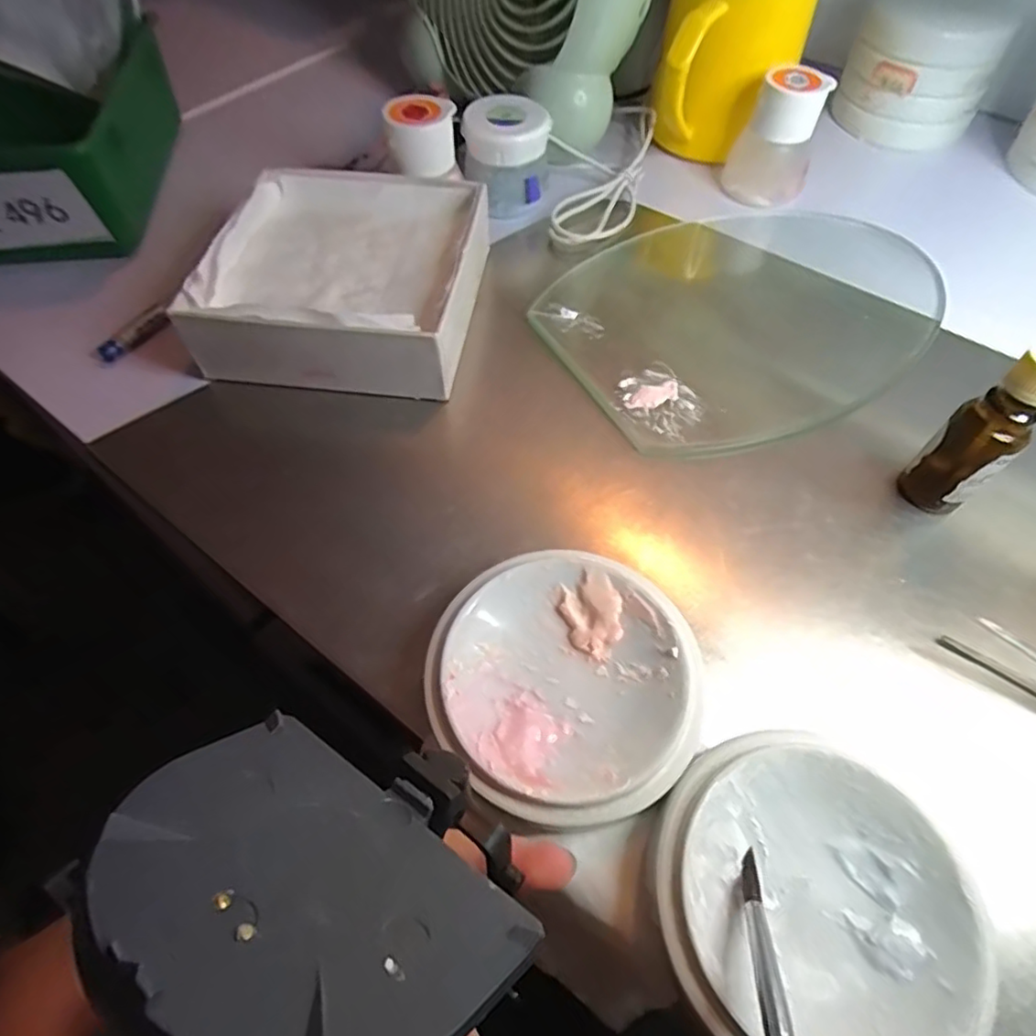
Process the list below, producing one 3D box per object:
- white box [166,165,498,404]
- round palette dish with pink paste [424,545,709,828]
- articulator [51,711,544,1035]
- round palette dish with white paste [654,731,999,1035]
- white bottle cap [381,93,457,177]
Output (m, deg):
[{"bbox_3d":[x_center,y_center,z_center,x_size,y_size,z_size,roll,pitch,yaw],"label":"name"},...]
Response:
[{"bbox_3d":[-0.086,-0.127,0.313,0.128,0.044,0.139,4,58,2],"label":"white box"},{"bbox_3d":[0.016,0.056,0.209,0.085,0.024,0.088,0,58,0],"label":"round palette dish with pink paste"},{"bbox_3d":[-0.045,0.088,0.107,0.073,0.063,0.080,25,101,12],"label":"articulator"},{"bbox_3d":[0.083,0.112,0.175,0.087,0.024,0.081,0,58,0],"label":"round palette dish with white paste"},{"bbox_3d":[-0.052,-0.210,0.333,0.036,0.030,0.033,-12,59,-7],"label":"white bottle cap"}]

